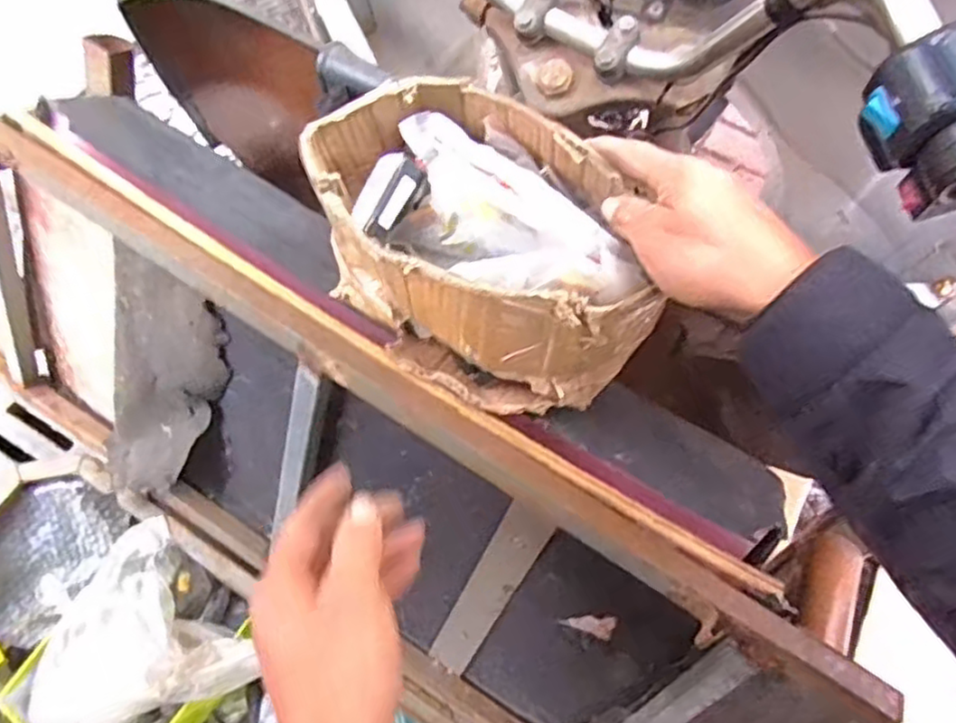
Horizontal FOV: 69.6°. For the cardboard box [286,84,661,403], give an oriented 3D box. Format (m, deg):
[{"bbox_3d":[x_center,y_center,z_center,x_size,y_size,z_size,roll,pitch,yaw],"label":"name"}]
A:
[{"bbox_3d":[-0.003,-0.083,0.462,0.238,0.096,0.157,37,70,13],"label":"cardboard box"}]

